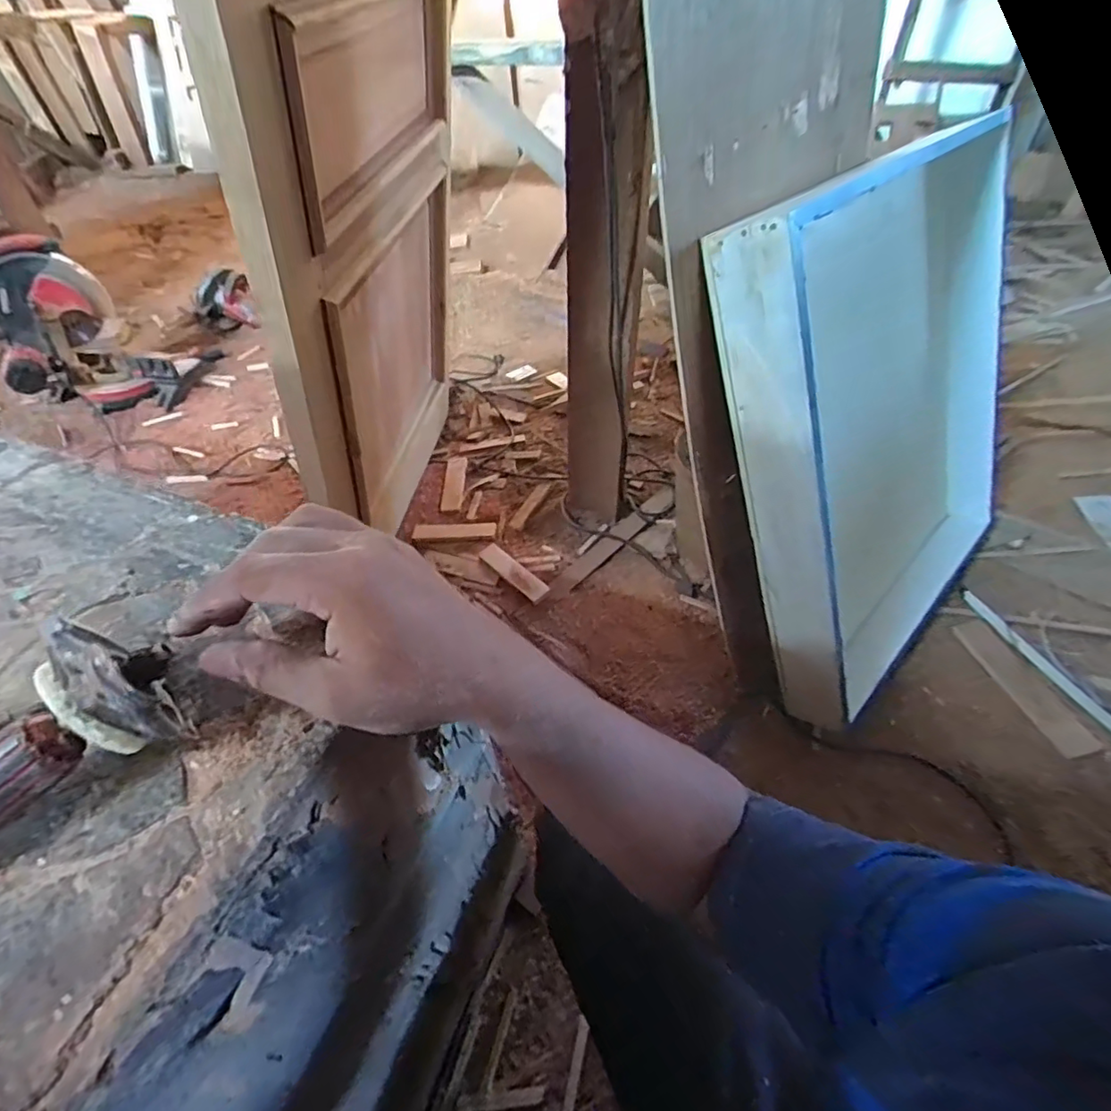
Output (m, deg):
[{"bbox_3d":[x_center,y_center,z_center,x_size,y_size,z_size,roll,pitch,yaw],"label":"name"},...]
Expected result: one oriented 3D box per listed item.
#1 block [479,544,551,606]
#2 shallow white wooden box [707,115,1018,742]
[{"bbox_3d":[-0.093,0.034,1.217,0.050,0.017,0.196,-46,58,-10],"label":"block"},{"bbox_3d":[0.554,-0.260,0.907,0.798,0.637,0.110,-36,31,-32],"label":"shallow white wooden box"}]

